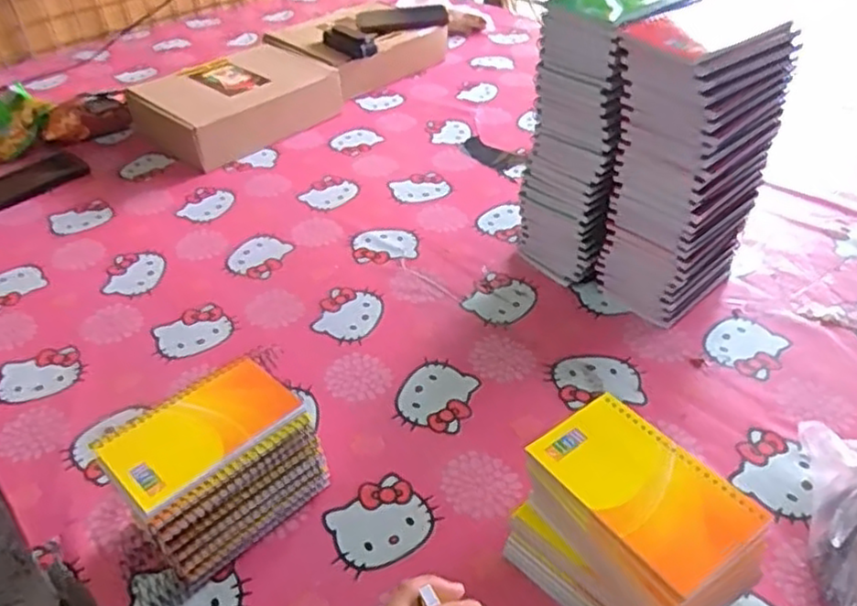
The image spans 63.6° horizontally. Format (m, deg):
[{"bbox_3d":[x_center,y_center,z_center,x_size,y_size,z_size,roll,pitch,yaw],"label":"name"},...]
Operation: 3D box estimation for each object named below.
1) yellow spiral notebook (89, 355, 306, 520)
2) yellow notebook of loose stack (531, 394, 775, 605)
[{"bbox_3d":[-0.168,0.091,0.509,0.131,0.009,0.085,-34,49,-31],"label":"yellow spiral notebook"},{"bbox_3d":[0.135,0.115,0.438,0.084,0.011,0.130,-28,46,-26],"label":"yellow notebook of loose stack"}]

